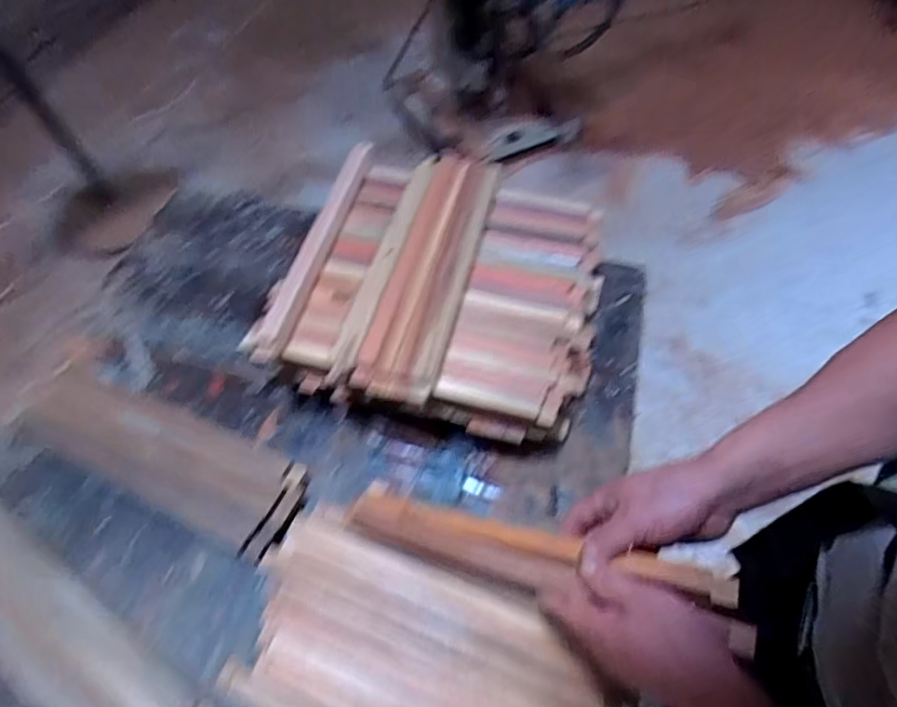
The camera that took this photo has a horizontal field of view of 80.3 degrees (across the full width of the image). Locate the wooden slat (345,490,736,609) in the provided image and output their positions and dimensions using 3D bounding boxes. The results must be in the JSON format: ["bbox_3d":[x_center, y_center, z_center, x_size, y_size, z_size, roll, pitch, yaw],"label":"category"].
[{"bbox_3d":[0.053,0.173,0.477,0.355,0.018,0.049,2,41,33],"label":"wooden slat"}]

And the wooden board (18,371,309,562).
[{"bbox_3d":[-0.318,0.110,0.602,0.331,0.035,0.115,22,46,9],"label":"wooden board"}]

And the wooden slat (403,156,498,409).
[{"bbox_3d":[0.017,-0.109,0.645,0.023,0.021,0.383,10,59,9],"label":"wooden slat"}]

